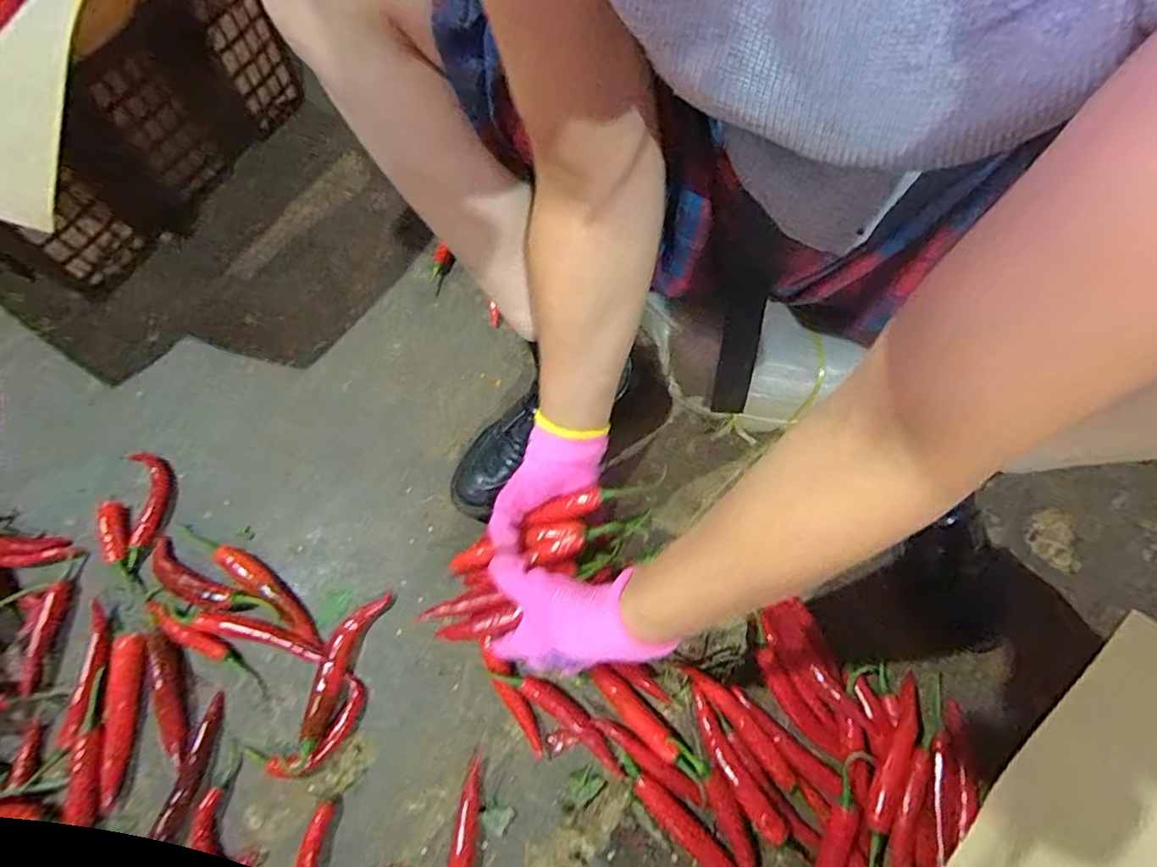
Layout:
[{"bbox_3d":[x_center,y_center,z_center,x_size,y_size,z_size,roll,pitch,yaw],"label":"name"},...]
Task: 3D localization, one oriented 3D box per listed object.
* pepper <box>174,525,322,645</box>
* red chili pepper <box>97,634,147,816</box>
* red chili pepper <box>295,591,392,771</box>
[{"bbox_3d":[-0.323,0.139,0.550,0.195,0.014,0.026,32,72,13],"label":"pepper"},{"bbox_3d":[-0.417,0.259,0.505,0.026,0.020,0.143,-6,68,-2],"label":"red chili pepper"},{"bbox_3d":[-0.226,0.219,0.516,0.033,0.020,0.151,18,69,8],"label":"red chili pepper"}]

